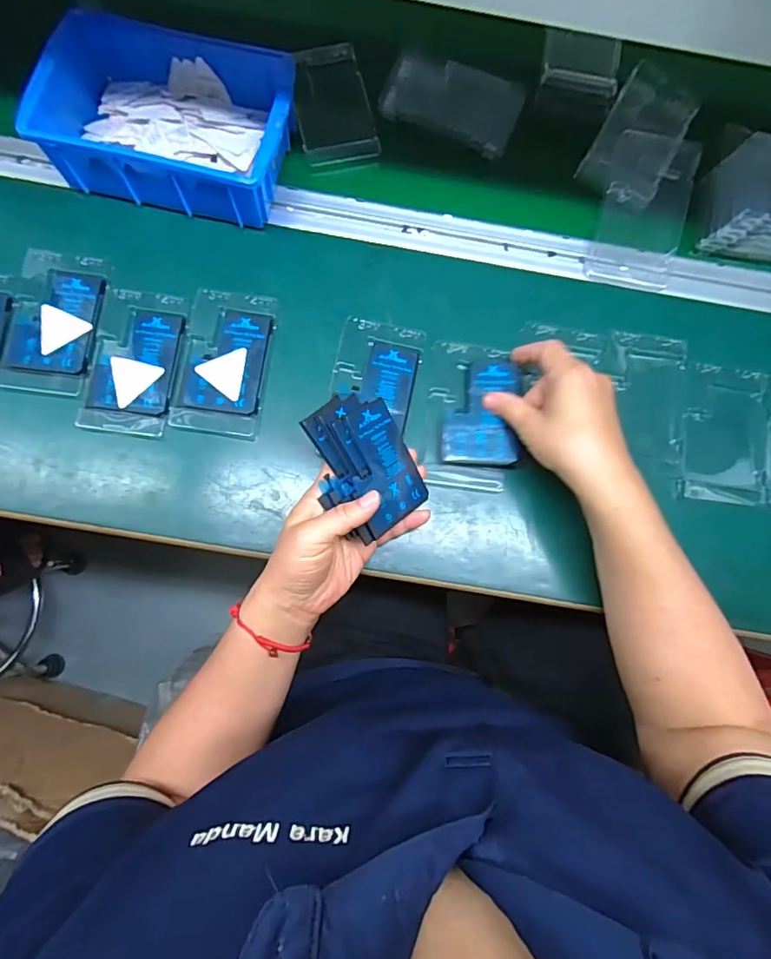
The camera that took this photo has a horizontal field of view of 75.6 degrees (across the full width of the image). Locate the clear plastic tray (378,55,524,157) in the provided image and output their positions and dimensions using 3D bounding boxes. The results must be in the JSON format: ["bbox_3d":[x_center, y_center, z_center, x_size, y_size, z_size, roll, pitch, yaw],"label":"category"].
[{"bbox_3d":[0.066,-0.369,0.484,0.126,0.019,0.076,22,84,-2],"label":"clear plastic tray"}]

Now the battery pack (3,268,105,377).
[{"bbox_3d":[-0.282,-0.135,0.426,0.068,0.005,0.088,7,85,-3],"label":"battery pack"}]

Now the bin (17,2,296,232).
[{"bbox_3d":[-0.182,-0.316,0.430,0.200,0.057,0.145,13,84,-3],"label":"bin"}]

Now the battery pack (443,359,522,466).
[{"bbox_3d":[0.082,-0.059,0.425,0.064,0.012,0.089,2,85,-4],"label":"battery pack"}]

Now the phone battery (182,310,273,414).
[{"bbox_3d":[-0.135,-0.102,0.425,0.064,0.004,0.088,8,85,-3],"label":"phone battery"}]

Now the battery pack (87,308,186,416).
[{"bbox_3d":[-0.212,-0.101,0.421,0.067,0.004,0.089,8,85,-3],"label":"battery pack"}]

